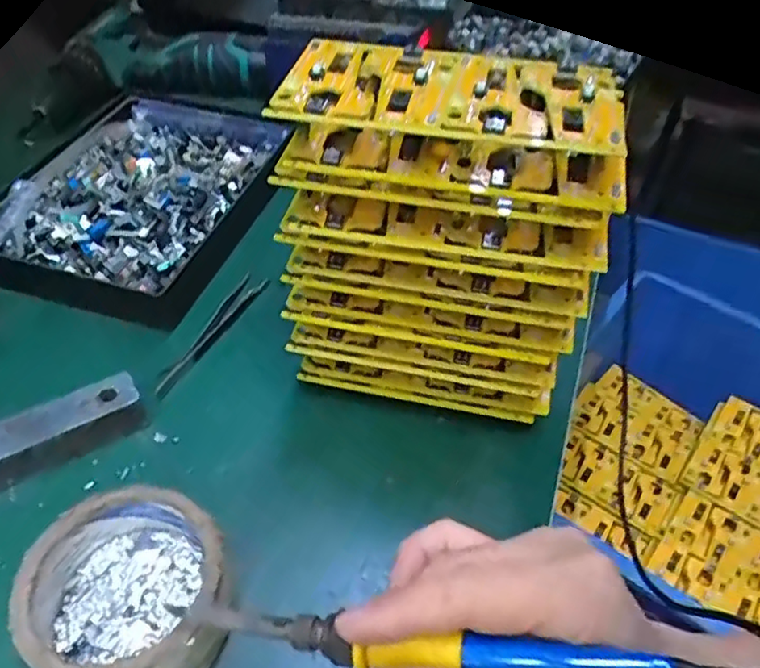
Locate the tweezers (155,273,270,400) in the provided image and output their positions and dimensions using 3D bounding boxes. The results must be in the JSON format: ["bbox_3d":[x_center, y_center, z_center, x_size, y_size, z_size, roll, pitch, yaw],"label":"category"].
[{"bbox_3d":[-0.113,-0.001,0.428,0.019,0.007,0.109,24,51,21],"label":"tweezers"}]

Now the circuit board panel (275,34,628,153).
[{"bbox_3d":[0.030,-0.103,0.278,0.142,0.012,0.084,9,45,7],"label":"circuit board panel"}]

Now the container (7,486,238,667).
[{"bbox_3d":[-0.111,0.116,0.287,0.088,0.038,0.086,24,50,19],"label":"container"}]

